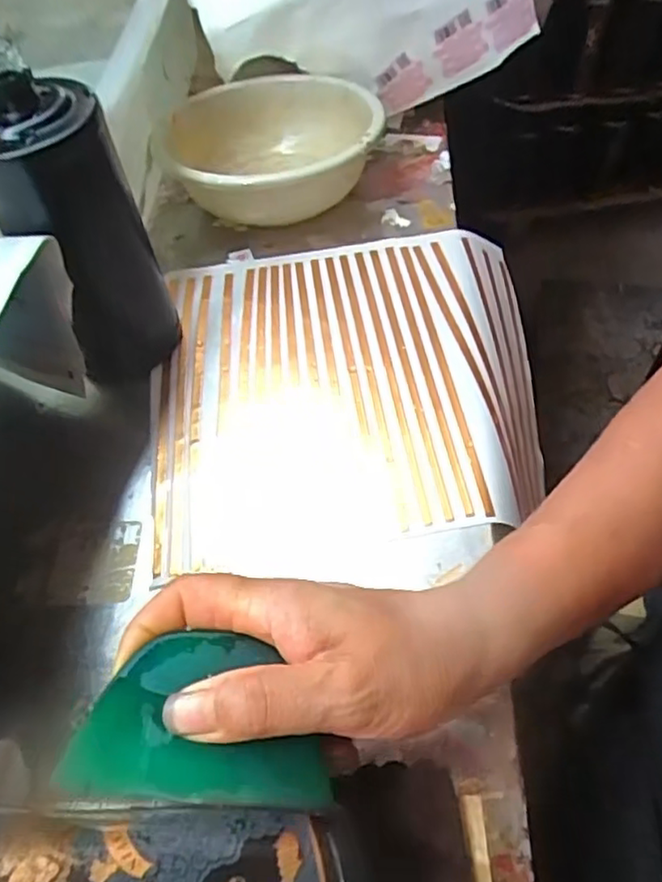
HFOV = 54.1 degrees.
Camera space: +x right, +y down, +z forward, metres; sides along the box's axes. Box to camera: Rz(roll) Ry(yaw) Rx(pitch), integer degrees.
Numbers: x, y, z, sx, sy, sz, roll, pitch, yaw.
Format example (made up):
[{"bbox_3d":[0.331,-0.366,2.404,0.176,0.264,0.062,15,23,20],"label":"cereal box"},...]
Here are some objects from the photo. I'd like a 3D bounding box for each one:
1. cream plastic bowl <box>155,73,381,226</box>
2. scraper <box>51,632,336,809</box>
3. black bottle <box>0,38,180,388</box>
[{"bbox_3d":[-0.053,-0.261,0.580,0.188,0.070,0.197,12,55,10],"label":"cream plastic bowl"},{"bbox_3d":[-0.042,0.094,0.222,0.083,0.004,0.054,5,48,-2],"label":"scraper"},{"bbox_3d":[-0.148,-0.120,0.392,0.063,0.196,0.077,22,57,17],"label":"black bottle"}]

